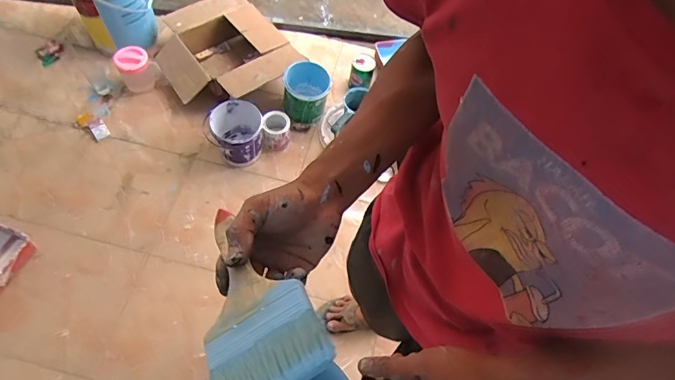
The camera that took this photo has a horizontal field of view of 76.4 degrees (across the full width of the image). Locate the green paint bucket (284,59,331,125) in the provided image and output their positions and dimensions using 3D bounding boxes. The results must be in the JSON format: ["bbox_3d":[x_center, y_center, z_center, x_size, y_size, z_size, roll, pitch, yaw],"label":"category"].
[{"bbox_3d":[-0.113,-0.369,1.630,0.165,0.209,0.208,2,62,-6],"label":"green paint bucket"}]

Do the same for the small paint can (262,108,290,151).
[{"bbox_3d":[-0.226,-0.222,1.600,0.106,0.144,0.117,-6,63,-10],"label":"small paint can"}]

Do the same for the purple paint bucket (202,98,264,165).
[{"bbox_3d":[-0.367,-0.192,1.551,0.208,0.191,0.165,-13,64,-13],"label":"purple paint bucket"}]

